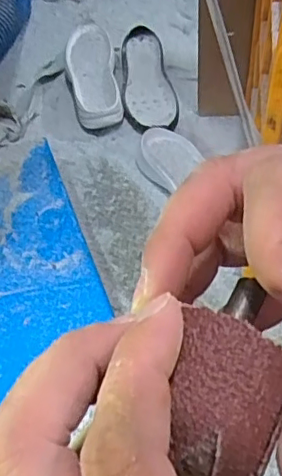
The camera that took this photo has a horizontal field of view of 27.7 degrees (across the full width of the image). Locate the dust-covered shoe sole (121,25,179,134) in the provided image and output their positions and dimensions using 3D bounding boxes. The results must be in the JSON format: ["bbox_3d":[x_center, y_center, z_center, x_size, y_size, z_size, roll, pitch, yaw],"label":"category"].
[{"bbox_3d":[0.007,-0.325,1.159,0.105,0.047,0.300,-10,54,-2],"label":"dust-covered shoe sole"}]

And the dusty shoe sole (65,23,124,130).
[{"bbox_3d":[-0.099,-0.329,1.156,0.100,0.056,0.259,-9,54,-2],"label":"dusty shoe sole"}]

